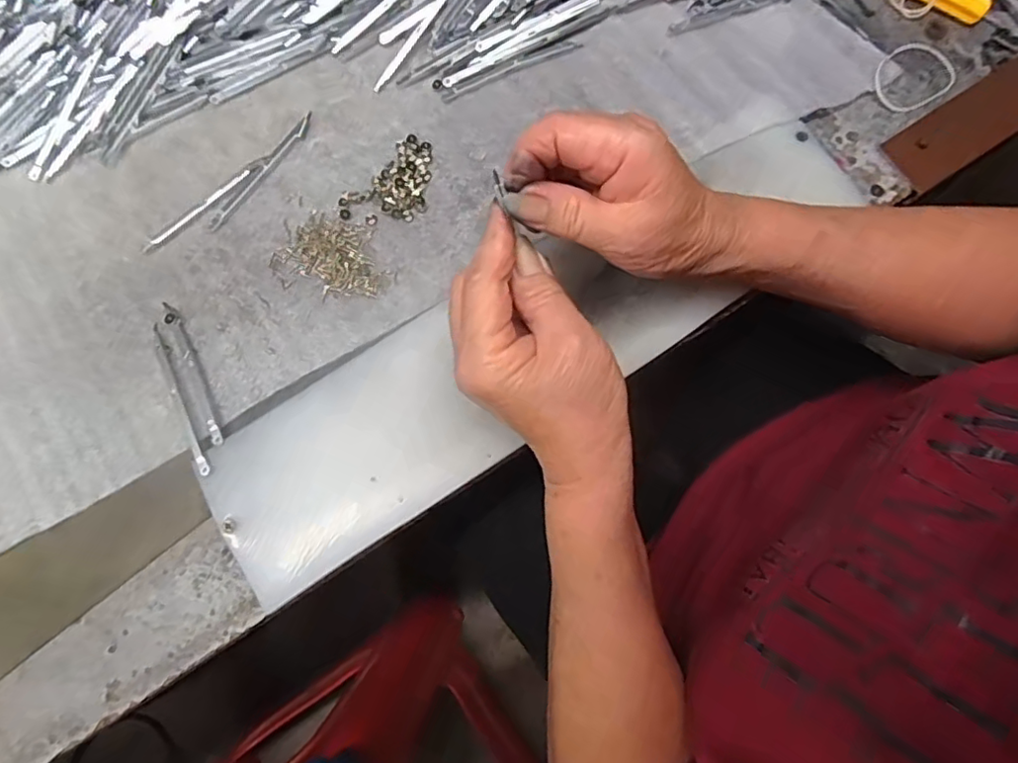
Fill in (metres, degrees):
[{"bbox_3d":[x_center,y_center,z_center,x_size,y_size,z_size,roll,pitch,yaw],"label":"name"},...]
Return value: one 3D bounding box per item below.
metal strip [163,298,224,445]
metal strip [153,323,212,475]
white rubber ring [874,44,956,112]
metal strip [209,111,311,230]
[{"bbox_3d":[-0.179,-0.006,0.341,0.008,0.004,0.091,-27,79,-5],"label":"metal strip"},{"bbox_3d":[-0.185,0.010,0.337,0.008,0.005,0.093,-26,79,-4],"label":"metal strip"},{"bbox_3d":[0.250,-0.190,0.370,0.055,0.008,0.040,-33,80,-6],"label":"white rubber ring"},{"bbox_3d":[-0.153,-0.130,0.371,0.008,0.004,0.092,38,81,8],"label":"metal strip"}]

